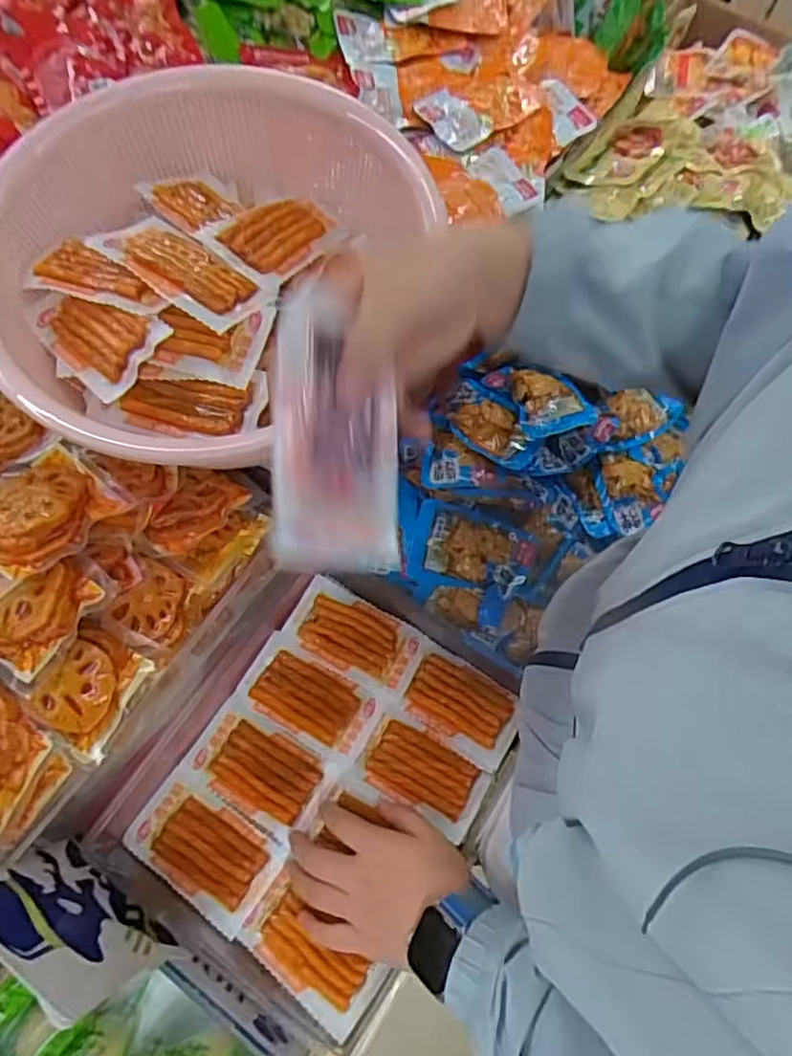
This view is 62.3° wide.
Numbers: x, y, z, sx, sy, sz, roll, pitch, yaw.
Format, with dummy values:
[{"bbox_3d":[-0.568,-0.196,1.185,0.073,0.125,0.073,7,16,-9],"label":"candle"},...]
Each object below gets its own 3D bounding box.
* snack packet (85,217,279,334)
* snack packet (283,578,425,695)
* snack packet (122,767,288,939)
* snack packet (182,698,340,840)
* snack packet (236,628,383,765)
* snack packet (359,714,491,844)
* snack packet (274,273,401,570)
[{"bbox_3d":[-0.154,-0.188,0.473,0.123,0.011,0.062,33,53,7],"label":"snack packet"},{"bbox_3d":[-0.037,0.094,0.578,0.112,0.017,0.062,28,72,10],"label":"snack packet"},{"bbox_3d":[-0.153,0.256,0.527,0.117,0.010,0.072,32,73,11],"label":"snack packet"},{"bbox_3d":[-0.113,0.201,0.548,0.113,0.008,0.074,27,72,9],"label":"snack packet"},{"bbox_3d":[-0.075,0.145,0.565,0.115,0.008,0.065,29,72,10],"label":"snack packet"},{"bbox_3d":[0.023,0.200,0.536,0.098,0.020,0.059,28,72,10],"label":"snack packet"},{"bbox_3d":[-0.026,-0.041,0.305,0.065,0.007,0.120,2,89,-36],"label":"snack packet"}]

